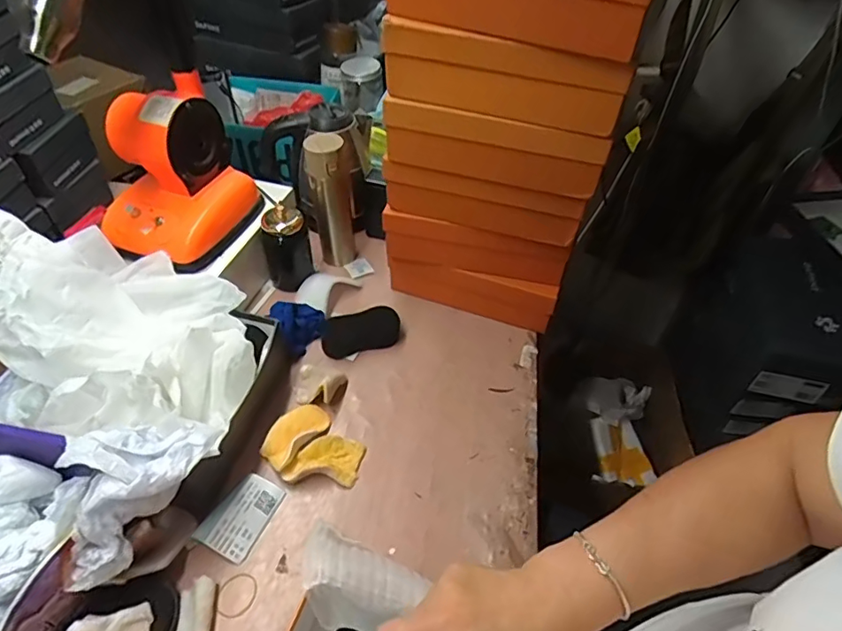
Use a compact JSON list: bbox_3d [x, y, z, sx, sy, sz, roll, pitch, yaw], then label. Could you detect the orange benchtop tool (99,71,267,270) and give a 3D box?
[{"bbox_3d":[-0.381,-0.218,0.804,0.163,0.198,0.208,19,49,15],"label":"orange benchtop tool"}]

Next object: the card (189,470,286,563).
[{"bbox_3d":[-0.221,0.247,0.654,0.064,0.006,0.100,38,52,-5],"label":"card"}]

